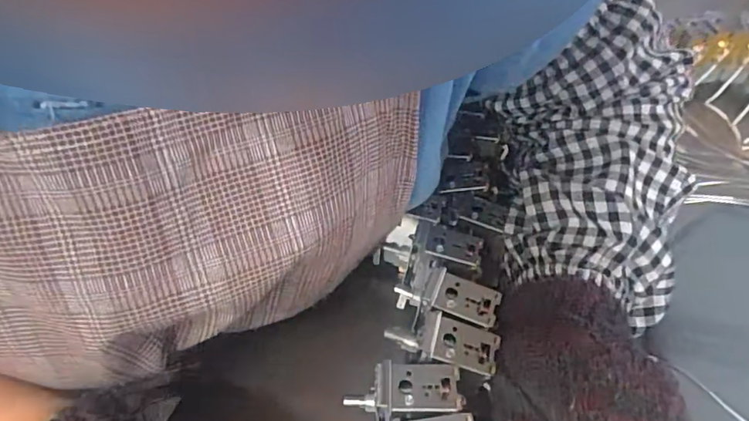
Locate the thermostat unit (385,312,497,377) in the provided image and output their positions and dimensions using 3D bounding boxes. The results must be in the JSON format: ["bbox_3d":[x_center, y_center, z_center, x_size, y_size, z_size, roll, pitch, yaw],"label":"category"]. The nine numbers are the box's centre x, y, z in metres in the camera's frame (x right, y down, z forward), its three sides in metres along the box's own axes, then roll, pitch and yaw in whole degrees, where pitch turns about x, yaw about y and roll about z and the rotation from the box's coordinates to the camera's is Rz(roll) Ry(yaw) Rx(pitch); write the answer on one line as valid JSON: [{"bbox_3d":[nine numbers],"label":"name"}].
[{"bbox_3d":[0.031,0.064,0.256,0.050,0.018,0.022,11,48,9],"label":"thermostat unit"}]

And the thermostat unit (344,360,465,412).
[{"bbox_3d":[0.013,0.083,0.242,0.053,0.017,0.022,-7,46,11],"label":"thermostat unit"}]

